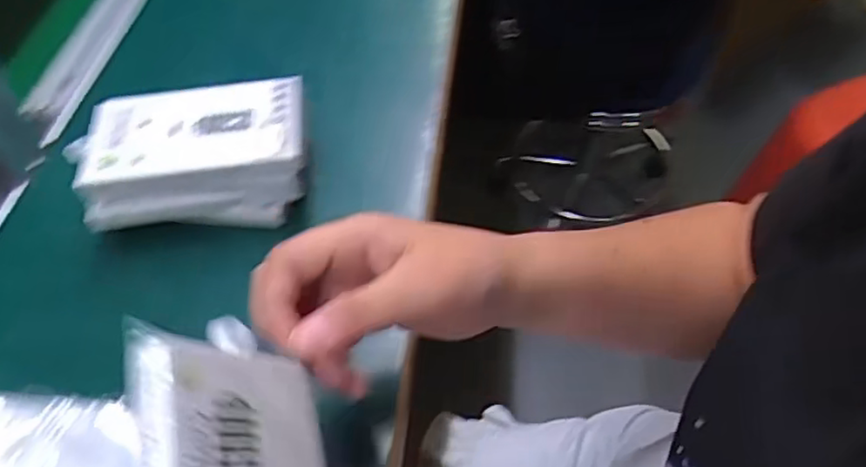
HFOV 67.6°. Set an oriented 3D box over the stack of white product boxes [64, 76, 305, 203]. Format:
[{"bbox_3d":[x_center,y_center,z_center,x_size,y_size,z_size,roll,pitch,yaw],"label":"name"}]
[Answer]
[{"bbox_3d":[-0.158,-0.051,0.444,0.144,0.060,0.081,-7,52,-2],"label":"stack of white product boxes"}]

